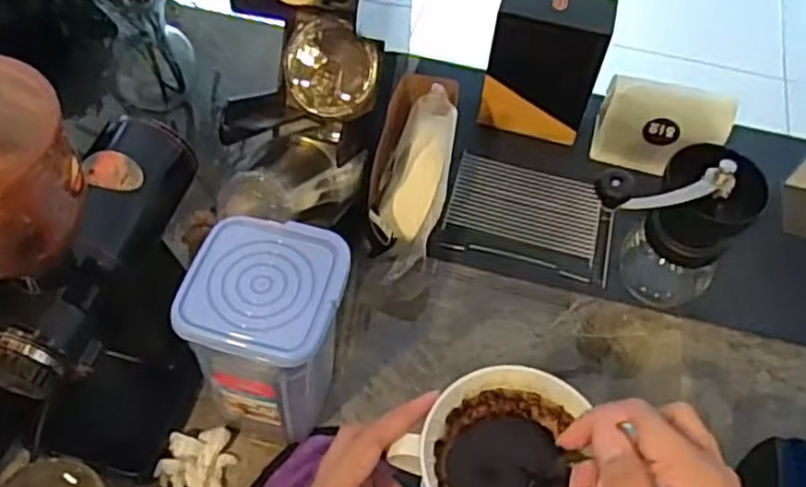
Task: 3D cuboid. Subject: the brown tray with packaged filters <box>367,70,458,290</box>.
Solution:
[{"bbox_3d":[0.008,-0.068,0.706,0.072,0.042,0.199,10,88,3],"label":"brown tray with packaged filters"}]

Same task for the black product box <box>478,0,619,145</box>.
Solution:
[{"bbox_3d":[0.153,-0.196,0.786,0.115,0.158,0.056,13,56,5],"label":"black product box"}]

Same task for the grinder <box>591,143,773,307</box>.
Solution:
[{"bbox_3d":[0.234,0.000,0.652,0.139,0.193,0.086,-30,62,-22],"label":"grinder"}]

